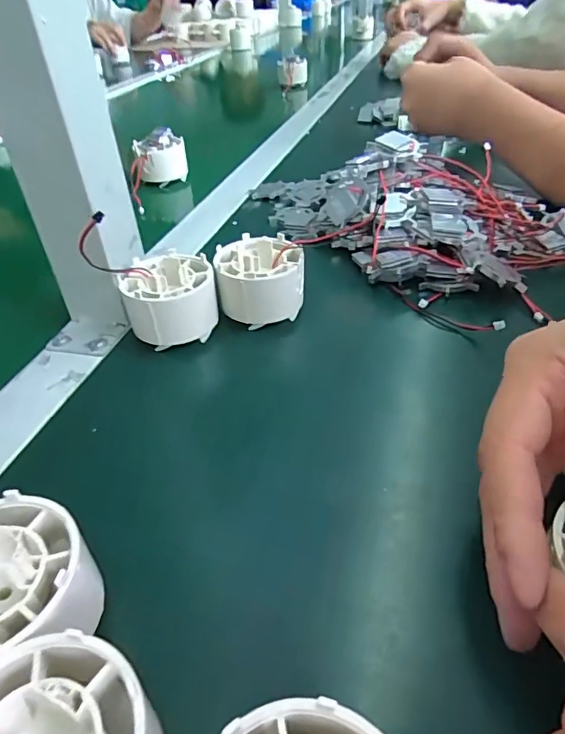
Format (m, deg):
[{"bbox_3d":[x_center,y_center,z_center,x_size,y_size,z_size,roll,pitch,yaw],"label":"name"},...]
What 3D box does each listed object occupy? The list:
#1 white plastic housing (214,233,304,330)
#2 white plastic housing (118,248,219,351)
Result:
[{"bbox_3d":[-0.013,-0.050,0.298,0.050,0.043,0.051,-7,40,-3],"label":"white plastic housing"},{"bbox_3d":[-0.063,-0.037,0.286,0.052,0.039,0.054,-16,41,-13],"label":"white plastic housing"}]

